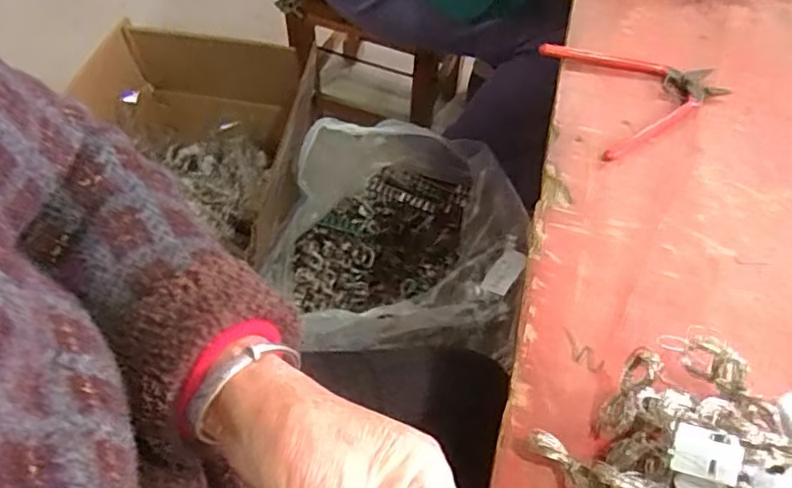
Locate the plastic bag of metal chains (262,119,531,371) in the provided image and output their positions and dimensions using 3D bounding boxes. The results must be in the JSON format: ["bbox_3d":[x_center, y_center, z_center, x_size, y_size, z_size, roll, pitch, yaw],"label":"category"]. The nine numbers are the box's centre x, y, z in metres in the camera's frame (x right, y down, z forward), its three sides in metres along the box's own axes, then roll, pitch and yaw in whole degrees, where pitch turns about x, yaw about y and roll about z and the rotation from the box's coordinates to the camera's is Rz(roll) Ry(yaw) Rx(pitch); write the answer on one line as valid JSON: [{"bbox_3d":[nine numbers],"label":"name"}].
[{"bbox_3d":[0.016,-0.014,0.801,0.301,0.175,0.321,5,53,1],"label":"plastic bag of metal chains"}]

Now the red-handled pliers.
[{"bbox_3d":[0.202,-0.124,0.487,0.135,0.013,0.122,-11,54,-13],"label":"red-handled pliers"}]

